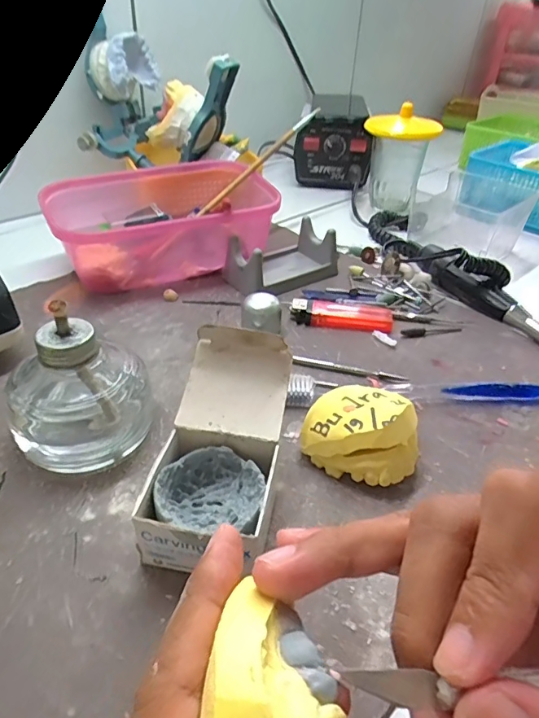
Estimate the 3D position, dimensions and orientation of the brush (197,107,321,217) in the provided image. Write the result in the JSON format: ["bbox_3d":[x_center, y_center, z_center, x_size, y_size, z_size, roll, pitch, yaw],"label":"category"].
[{"bbox_3d":[-0.008,-0.194,0.479,0.013,0.011,0.177,31,69,32],"label":"brush"}]

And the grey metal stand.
[{"bbox_3d":[0.011,-0.093,0.438,0.095,0.039,0.057,-25,45,-31],"label":"grey metal stand"}]

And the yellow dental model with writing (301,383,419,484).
[{"bbox_3d":[0.052,0.039,0.271,0.062,0.036,0.054,18,40,20],"label":"yellow dental model with writing"}]

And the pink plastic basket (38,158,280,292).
[{"bbox_3d":[-0.093,-0.122,0.444,0.181,0.068,0.122,-16,41,-22],"label":"pink plastic basket"}]

